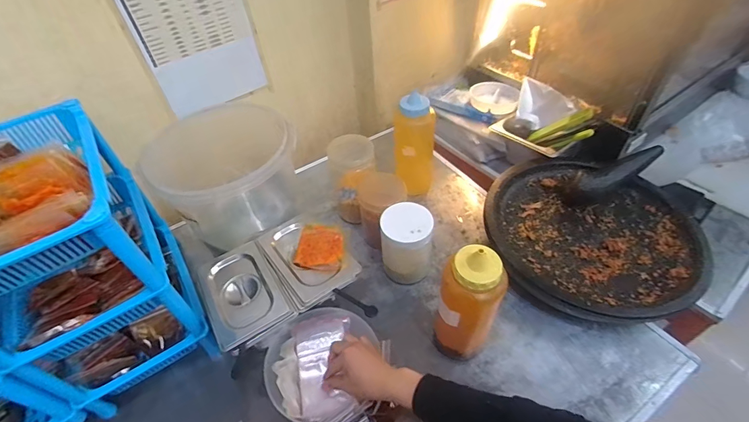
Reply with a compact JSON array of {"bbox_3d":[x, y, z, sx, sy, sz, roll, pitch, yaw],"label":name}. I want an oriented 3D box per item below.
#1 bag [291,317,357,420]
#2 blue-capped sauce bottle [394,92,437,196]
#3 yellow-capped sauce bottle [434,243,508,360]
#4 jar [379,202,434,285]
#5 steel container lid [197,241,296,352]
[{"bbox_3d":[-0.078,0.229,0.566,0.087,0.023,0.142,-11,50,1],"label":"bag"},{"bbox_3d":[0.087,-0.133,0.800,0.083,0.229,0.069,2,48,5],"label":"blue-capped sauce bottle"},{"bbox_3d":[0.131,0.143,0.544,0.076,0.228,0.064,26,54,25],"label":"yellow-capped sauce bottle"},{"bbox_3d":[0.058,0.063,0.681,0.084,0.138,0.079,-2,48,2],"label":"jar"},{"bbox_3d":[-0.217,0.121,0.609,0.111,0.019,0.176,-28,52,-20],"label":"steel container lid"}]

